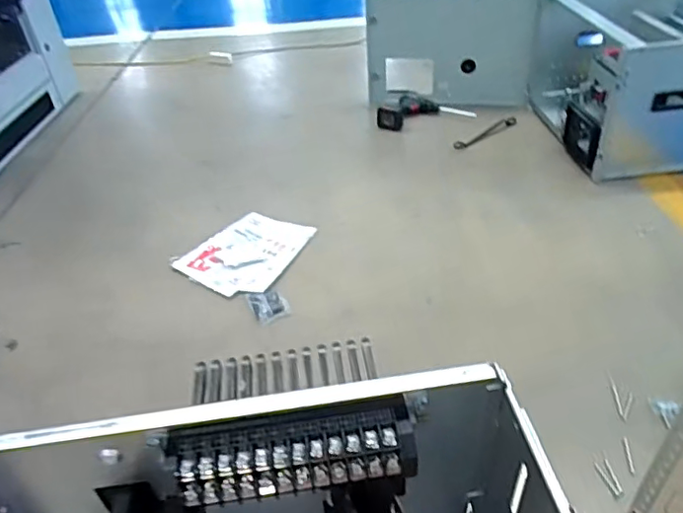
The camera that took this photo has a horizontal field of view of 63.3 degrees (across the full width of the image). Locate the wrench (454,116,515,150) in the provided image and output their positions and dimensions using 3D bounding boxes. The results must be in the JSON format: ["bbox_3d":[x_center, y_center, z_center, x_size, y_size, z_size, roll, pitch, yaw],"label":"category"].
[{"bbox_3d":[0.472,-0.410,1.817,0.265,0.026,0.040,-25,42,-24],"label":"wrench"}]

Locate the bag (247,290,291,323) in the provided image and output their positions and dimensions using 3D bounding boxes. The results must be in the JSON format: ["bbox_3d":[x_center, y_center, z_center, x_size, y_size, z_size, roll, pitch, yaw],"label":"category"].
[{"bbox_3d":[-0.161,0.104,1.218,0.071,0.009,0.100,-20,41,-19],"label":"bag"}]

